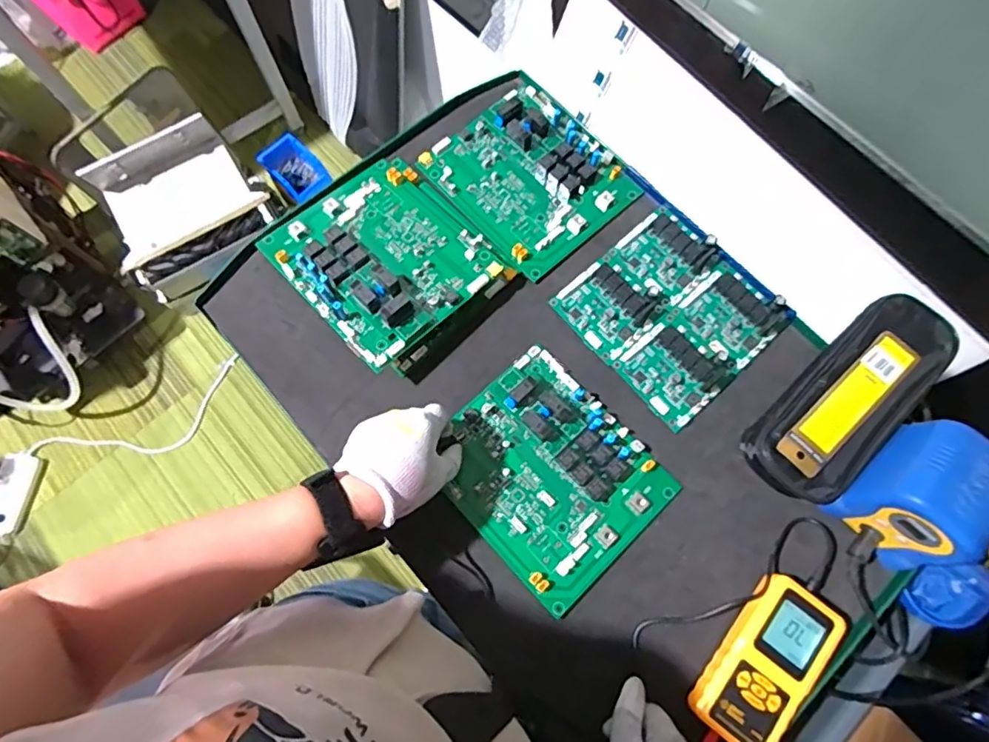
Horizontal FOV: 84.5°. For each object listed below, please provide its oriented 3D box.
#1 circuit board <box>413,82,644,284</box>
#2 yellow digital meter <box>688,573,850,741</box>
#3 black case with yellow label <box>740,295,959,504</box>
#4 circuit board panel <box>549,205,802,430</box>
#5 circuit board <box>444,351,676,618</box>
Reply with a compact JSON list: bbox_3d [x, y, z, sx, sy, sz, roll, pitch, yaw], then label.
[{"bbox_3d":[0.040,-0.224,0.622,0.173,0.021,0.201,-41,77,-12],"label":"circuit board"},{"bbox_3d":[0.238,0.253,0.471,0.073,0.025,0.144,37,76,10],"label":"yellow digital meter"},{"bbox_3d":[0.347,0.024,0.531,0.092,0.044,0.229,43,78,12],"label":"black case with yellow label"},{"bbox_3d":[0.189,-0.064,0.576,0.178,0.020,0.186,-40,77,-11],"label":"circuit board panel"},{"bbox_3d":[0.052,0.095,0.518,0.171,0.027,0.200,-42,78,-12],"label":"circuit board"}]

